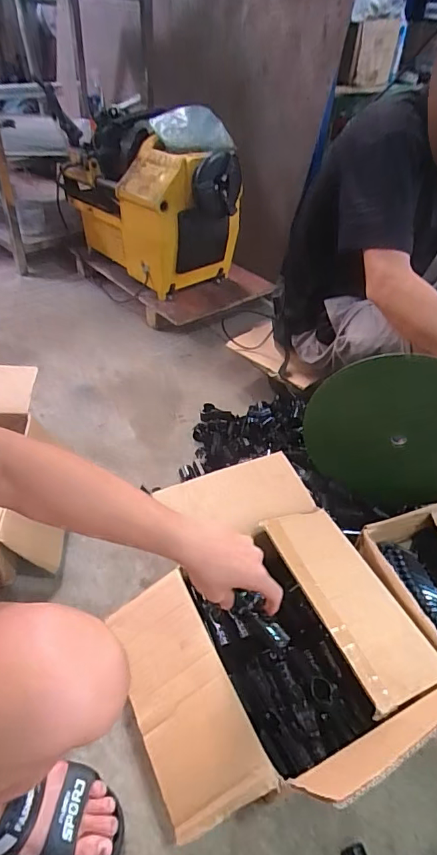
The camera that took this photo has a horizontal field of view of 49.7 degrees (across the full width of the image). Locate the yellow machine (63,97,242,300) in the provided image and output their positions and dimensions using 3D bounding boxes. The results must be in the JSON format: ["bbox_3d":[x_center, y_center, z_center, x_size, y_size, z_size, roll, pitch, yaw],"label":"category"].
[{"bbox_3d":[-0.218,-0.722,1.480,0.587,0.419,0.273,35,50,29],"label":"yellow machine"}]

